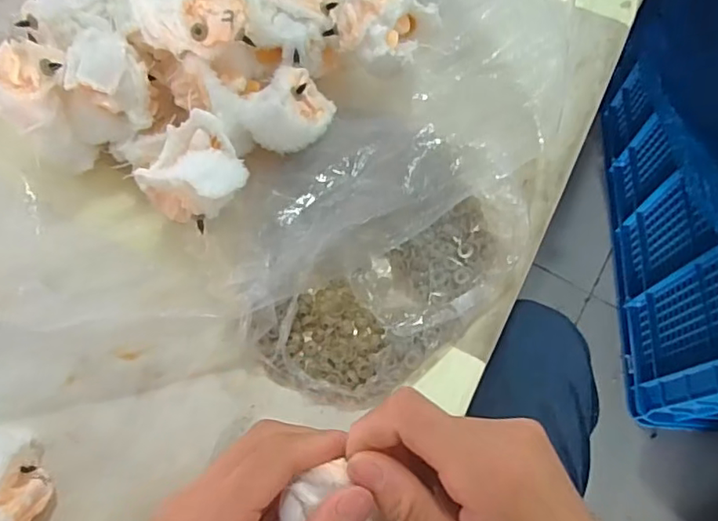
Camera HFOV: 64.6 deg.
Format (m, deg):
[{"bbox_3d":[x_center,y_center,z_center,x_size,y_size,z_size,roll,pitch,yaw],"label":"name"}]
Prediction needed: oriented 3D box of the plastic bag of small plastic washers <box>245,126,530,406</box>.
[{"bbox_3d":[0.004,-0.009,0.322,0.169,0.051,0.140,-41,75,-14],"label":"plastic bag of small plastic washers"}]

